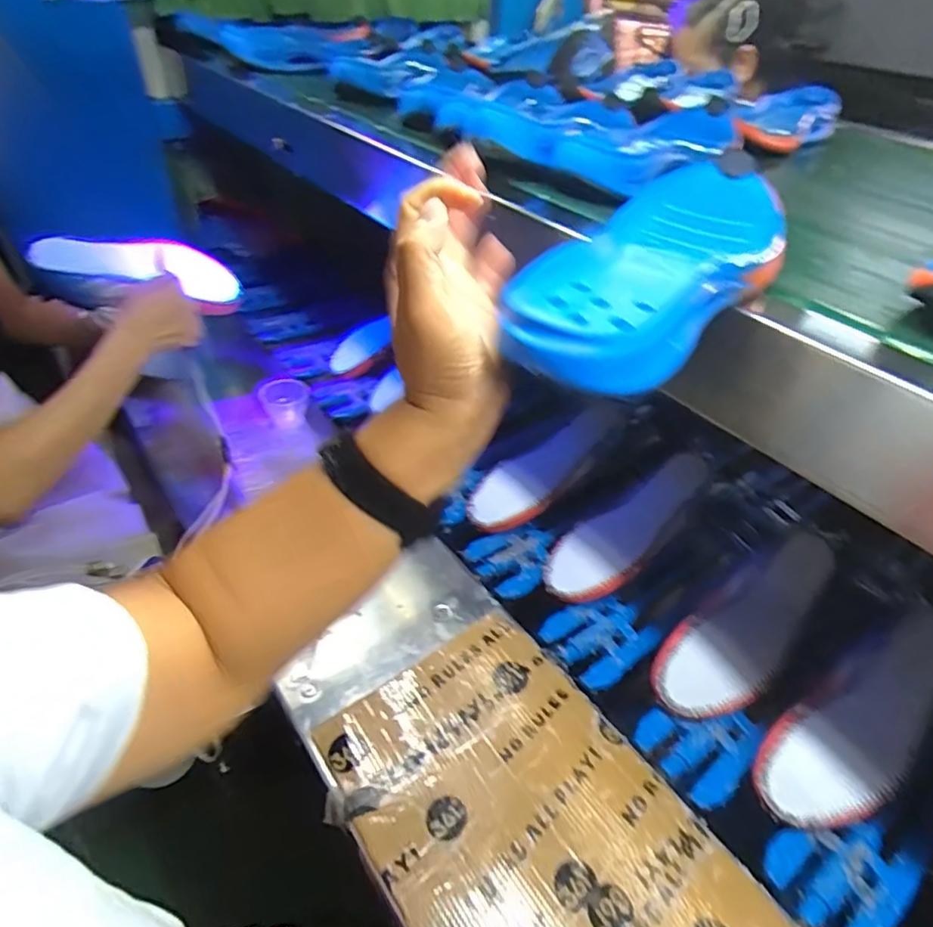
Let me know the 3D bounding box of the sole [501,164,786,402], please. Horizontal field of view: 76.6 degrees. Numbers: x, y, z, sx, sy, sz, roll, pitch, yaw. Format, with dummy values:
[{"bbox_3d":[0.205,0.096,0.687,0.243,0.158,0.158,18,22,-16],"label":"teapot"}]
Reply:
[{"bbox_3d":[0.118,-0.121,0.353,0.103,0.040,0.279,27,49,24],"label":"sole"}]

